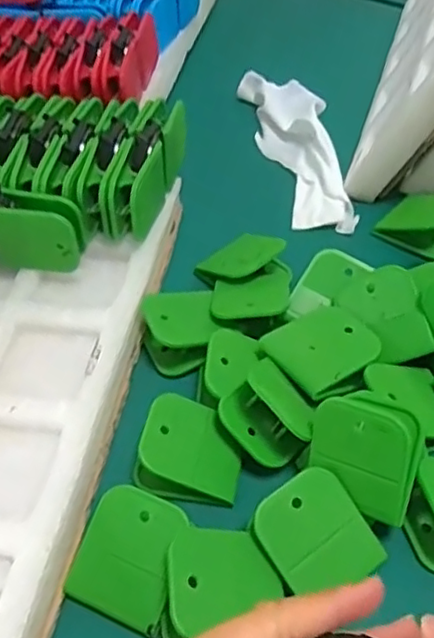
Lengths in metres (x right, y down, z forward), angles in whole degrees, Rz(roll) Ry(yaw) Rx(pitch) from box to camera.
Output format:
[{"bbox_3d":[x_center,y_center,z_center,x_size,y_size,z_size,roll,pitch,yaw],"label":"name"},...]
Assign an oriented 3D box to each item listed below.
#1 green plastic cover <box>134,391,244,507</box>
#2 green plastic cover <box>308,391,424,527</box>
[{"bbox_3d":[-0.012,0.070,0.328,0.051,0.032,0.044,13,51,16],"label":"green plastic cover"},{"bbox_3d":[0.072,0.062,0.301,0.049,0.051,0.025,19,19,30],"label":"green plastic cover"}]

